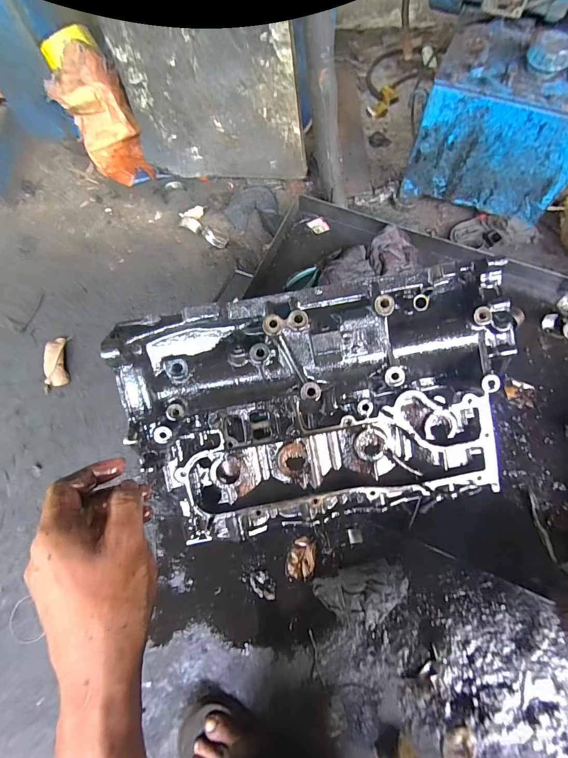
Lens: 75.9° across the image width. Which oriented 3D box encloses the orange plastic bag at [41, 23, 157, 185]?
[{"bbox_3d":[-0.511,-0.727,1.024,0.179,0.083,0.355,-27,111,-8],"label":"orange plastic bag"}]

